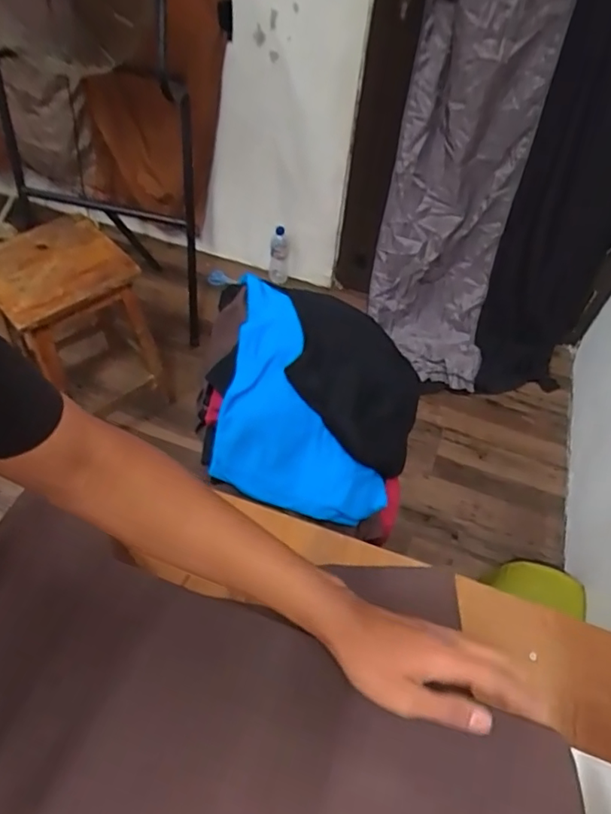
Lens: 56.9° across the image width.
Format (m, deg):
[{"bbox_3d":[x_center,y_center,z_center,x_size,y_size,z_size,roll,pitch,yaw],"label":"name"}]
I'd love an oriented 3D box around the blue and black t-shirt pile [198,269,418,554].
[{"bbox_3d":[-0.004,-0.027,0.969,0.387,0.243,0.344,13,53,5],"label":"blue and black t-shirt pile"}]

